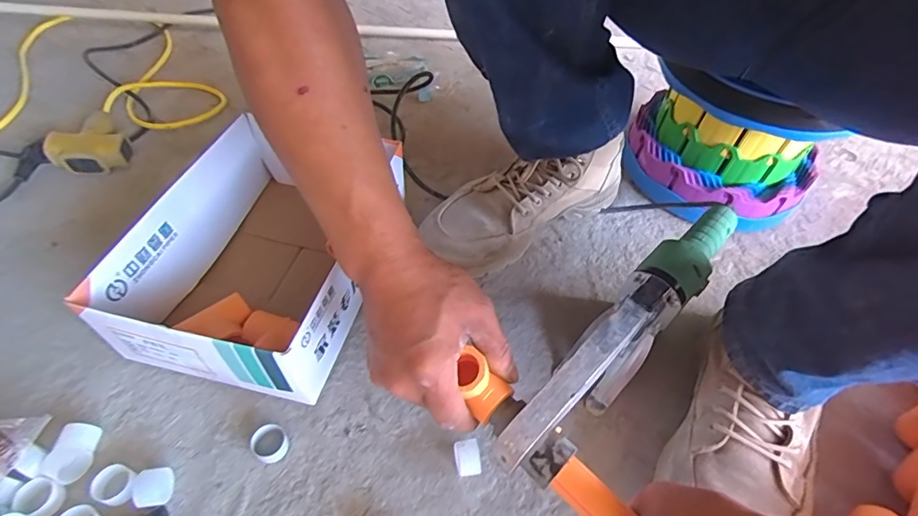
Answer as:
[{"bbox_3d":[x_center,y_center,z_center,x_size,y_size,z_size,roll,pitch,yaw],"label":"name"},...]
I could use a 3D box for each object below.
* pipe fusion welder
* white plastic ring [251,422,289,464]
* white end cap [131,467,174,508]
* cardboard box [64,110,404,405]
[{"bbox_3d":[0.146,0.073,0.422,0.055,0.137,0.331,39,59,24],"label":"pipe fusion welder"},{"bbox_3d":[-0.162,0.159,0.404,0.028,0.014,0.028,2,51,-2],"label":"white plastic ring"},{"bbox_3d":[-0.244,0.185,0.377,0.024,0.021,0.027,-5,52,-8],"label":"white end cap"},{"bbox_3d":[-0.189,-0.016,0.488,0.193,0.107,0.284,12,52,6],"label":"cardboard box"}]

